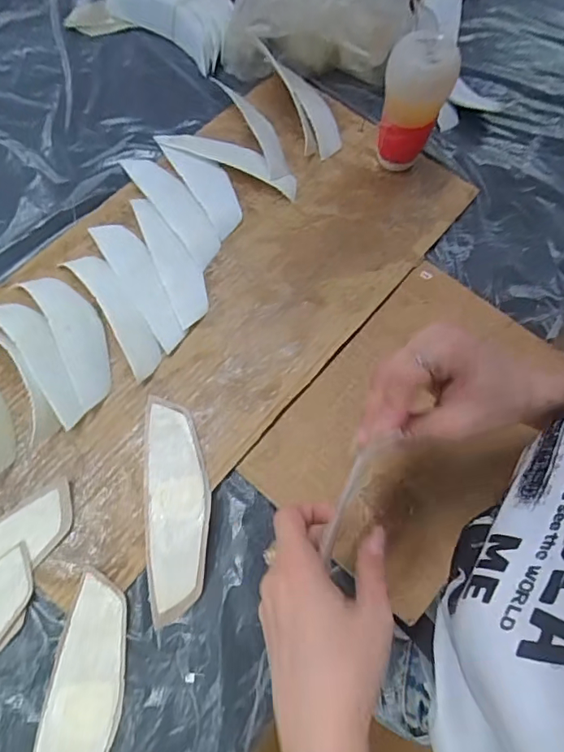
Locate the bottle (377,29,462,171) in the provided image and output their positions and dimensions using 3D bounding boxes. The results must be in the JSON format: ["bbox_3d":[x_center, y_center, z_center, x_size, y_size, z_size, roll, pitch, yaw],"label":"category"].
[{"bbox_3d":[0.130,-0.271,0.502,0.062,0.123,0.056,28,71,8],"label":"bottle"}]

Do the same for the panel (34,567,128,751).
[{"bbox_3d":[-0.142,0.236,0.347,0.052,0.005,0.172,9,69,1],"label":"panel"}]

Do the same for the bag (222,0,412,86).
[{"bbox_3d":[0.039,-0.418,0.544,0.202,0.147,0.083,10,69,2],"label":"bag"}]

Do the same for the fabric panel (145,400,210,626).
[{"bbox_3d":[-0.086,0.101,0.397,0.052,0.007,0.173,-6,70,-4],"label":"fabric panel"}]

